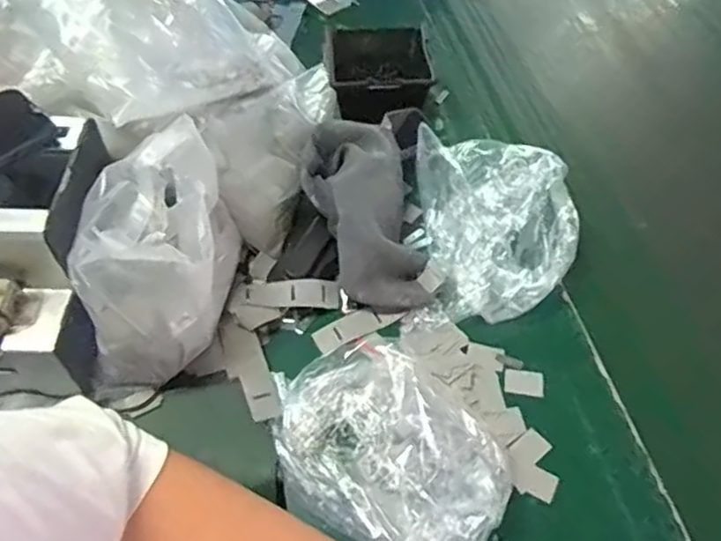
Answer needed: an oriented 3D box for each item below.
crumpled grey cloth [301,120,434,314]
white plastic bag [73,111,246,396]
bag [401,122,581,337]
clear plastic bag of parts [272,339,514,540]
[{"bbox_3d":[0.007,-0.055,0.597,0.103,0.067,0.191,-12,77,-11],"label":"crumpled grey cloth"},{"bbox_3d":[-0.162,-0.007,0.514,0.100,0.145,0.176,3,54,0],"label":"white plastic bag"},{"bbox_3d":[0.128,-0.038,0.608,0.154,0.069,0.190,5,54,1],"label":"bag"},{"bbox_3d":[0.022,0.134,0.493,0.187,0.048,0.143,27,57,16],"label":"clear plastic bag of parts"}]

